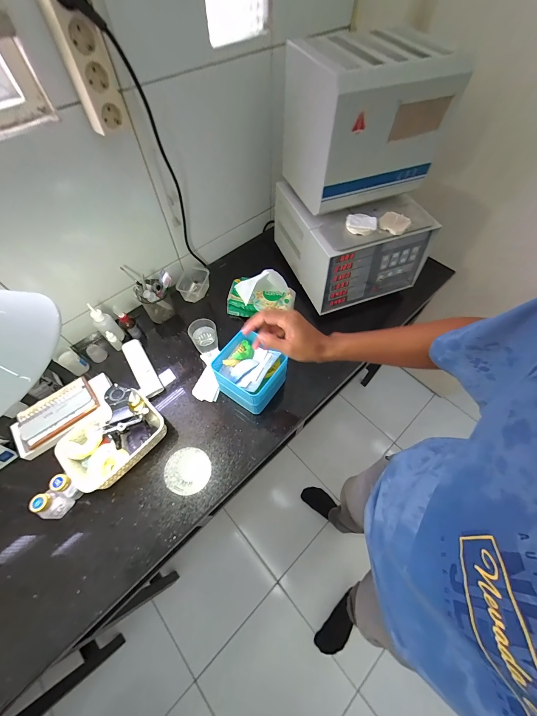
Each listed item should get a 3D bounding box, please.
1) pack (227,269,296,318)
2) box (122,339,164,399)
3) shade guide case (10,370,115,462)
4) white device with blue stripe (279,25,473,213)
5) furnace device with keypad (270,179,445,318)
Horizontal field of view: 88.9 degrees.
[{"bbox_3d":[-0.021,-0.191,0.779,0.195,0.118,0.102,4,60,3],"label":"pack"},{"bbox_3d":[-0.331,0.024,0.714,0.050,0.020,0.178,-31,65,-16],"label":"box"},{"bbox_3d":[-0.471,0.120,0.629,0.216,0.037,0.107,-36,66,-19],"label":"shade guide case"},{"bbox_3d":[0.212,-0.541,0.635,0.299,0.248,0.256,-16,61,-9],"label":"white device with blue stripe"},{"bbox_3d":[0.238,-0.375,0.809,0.326,0.212,0.363,-18,62,-10],"label":"furnace device with keypad"}]

